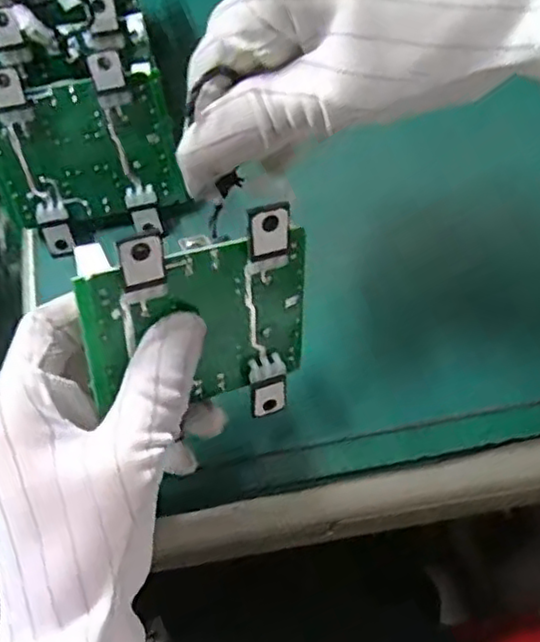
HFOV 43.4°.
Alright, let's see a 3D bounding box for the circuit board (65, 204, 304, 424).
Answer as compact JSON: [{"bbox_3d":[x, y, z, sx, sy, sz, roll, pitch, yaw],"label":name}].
[{"bbox_3d":[-0.026,0.002,0.264,0.086,0.094,0.017,-15,43,-20],"label":"circuit board"}]

